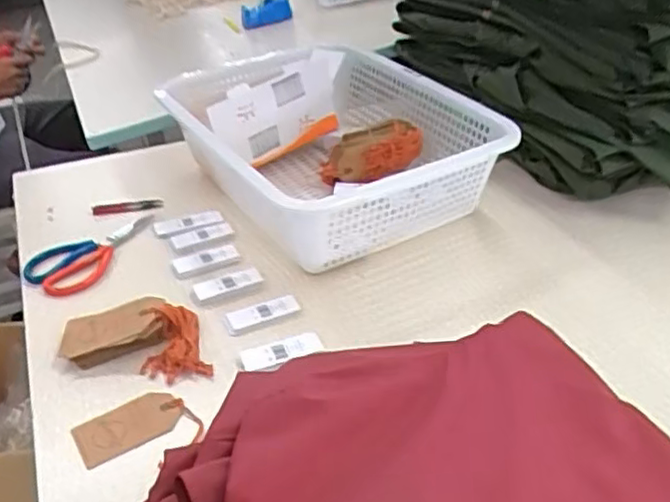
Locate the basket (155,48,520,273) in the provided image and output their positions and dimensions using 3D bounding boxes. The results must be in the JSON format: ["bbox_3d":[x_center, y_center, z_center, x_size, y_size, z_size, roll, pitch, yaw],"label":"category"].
[{"bbox_3d":[-0.009,-0.151,0.976,0.350,0.174,0.454,-22,39,-26],"label":"basket"}]

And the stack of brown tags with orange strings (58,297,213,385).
[{"bbox_3d":[-0.221,0.100,0.735,0.157,0.039,0.104,-8,35,-8],"label":"stack of brown tags with orange strings"}]

